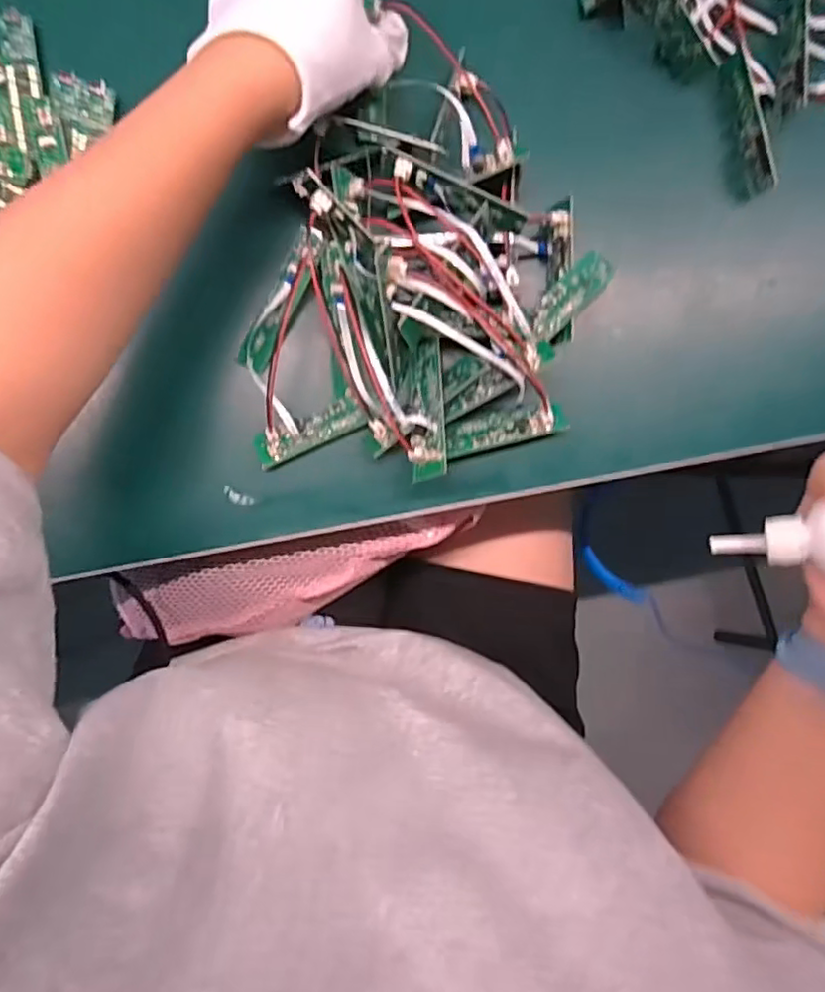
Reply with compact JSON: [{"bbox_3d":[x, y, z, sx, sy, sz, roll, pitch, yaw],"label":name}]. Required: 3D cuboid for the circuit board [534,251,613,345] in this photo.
[{"bbox_3d":[0.088,-0.112,0.354,0.021,0.005,0.055,47,106,13],"label":"circuit board"}]

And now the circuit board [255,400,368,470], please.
[{"bbox_3d":[-0.058,-0.037,0.360,0.063,0.009,0.019,-26,91,-4],"label":"circuit board"}]

